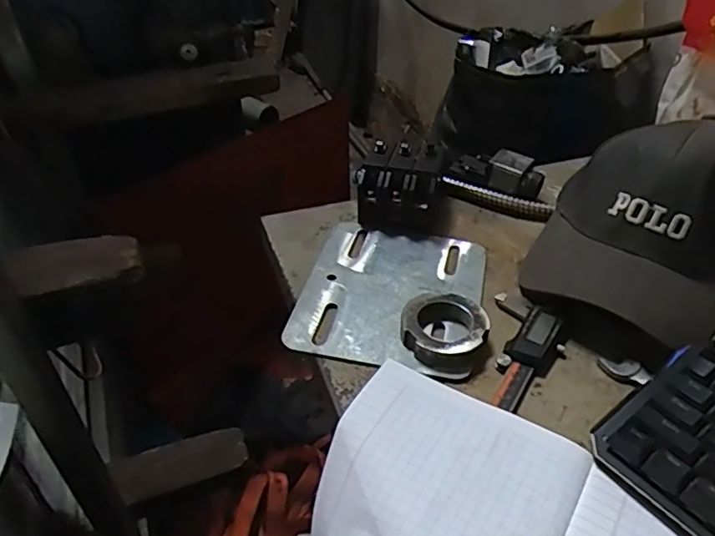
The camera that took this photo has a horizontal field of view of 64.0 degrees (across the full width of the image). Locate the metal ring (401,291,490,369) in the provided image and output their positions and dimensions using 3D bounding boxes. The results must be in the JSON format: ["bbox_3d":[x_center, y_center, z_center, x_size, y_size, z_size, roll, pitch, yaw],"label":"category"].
[{"bbox_3d":[0.068,0.046,0.446,0.064,0.019,0.070,-2,39,1],"label":"metal ring"}]

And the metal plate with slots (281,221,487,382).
[{"bbox_3d":[0.030,0.020,0.497,0.147,0.008,0.176,11,39,10],"label":"metal plate with slots"}]

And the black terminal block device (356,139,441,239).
[{"bbox_3d":[0.044,-0.081,0.572,0.081,0.068,0.067,11,41,17],"label":"black terminal block device"}]

